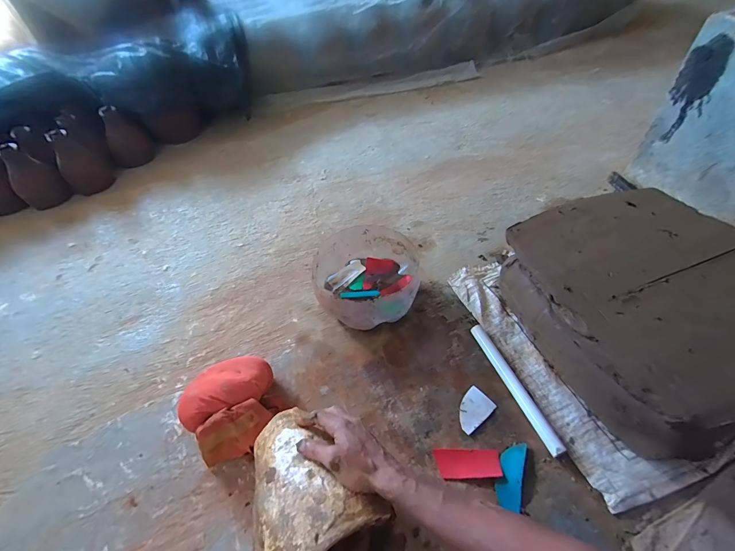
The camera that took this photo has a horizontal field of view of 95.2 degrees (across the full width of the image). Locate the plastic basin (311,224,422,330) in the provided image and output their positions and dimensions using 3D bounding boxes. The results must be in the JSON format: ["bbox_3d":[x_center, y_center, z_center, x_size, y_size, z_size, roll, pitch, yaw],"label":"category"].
[{"bbox_3d":[-0.002,0.006,0.799,0.236,0.130,0.262,-6,49,0],"label":"plastic basin"}]

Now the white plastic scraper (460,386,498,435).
[{"bbox_3d":[0.199,0.256,0.638,0.078,0.007,0.055,-37,51,-22],"label":"white plastic scraper"}]

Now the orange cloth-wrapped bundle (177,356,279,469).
[{"bbox_3d":[-0.262,0.246,0.629,0.172,0.099,0.171,-16,48,-9],"label":"orange cloth-wrapped bundle"}]

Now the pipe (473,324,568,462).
[{"bbox_3d":[0.282,0.205,0.648,0.025,0.020,0.266,-17,50,-10],"label":"pipe"}]

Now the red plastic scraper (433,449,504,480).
[{"bbox_3d":[0.175,0.328,0.584,0.108,0.006,0.045,-6,53,9],"label":"red plastic scraper"}]

